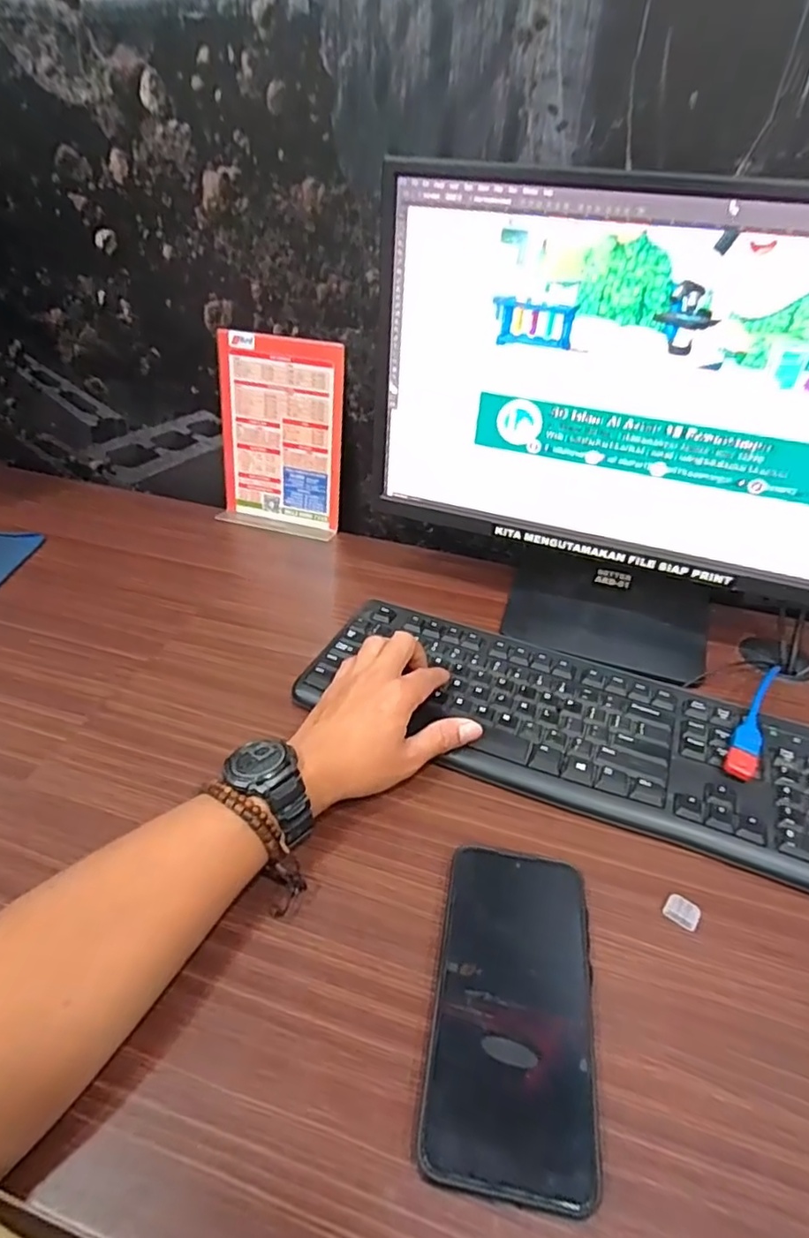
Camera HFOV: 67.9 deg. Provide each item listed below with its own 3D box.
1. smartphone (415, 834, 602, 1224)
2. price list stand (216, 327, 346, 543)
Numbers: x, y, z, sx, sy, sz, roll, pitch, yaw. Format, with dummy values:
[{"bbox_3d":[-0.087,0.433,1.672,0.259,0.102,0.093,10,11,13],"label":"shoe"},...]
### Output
[{"bbox_3d":[0.057,0.196,0.315,0.079,0.008,0.158,4,37,11],"label":"smartphone"},{"bbox_3d":[-0.146,-0.206,0.699,0.149,0.209,0.053,15,38,15],"label":"price list stand"}]

